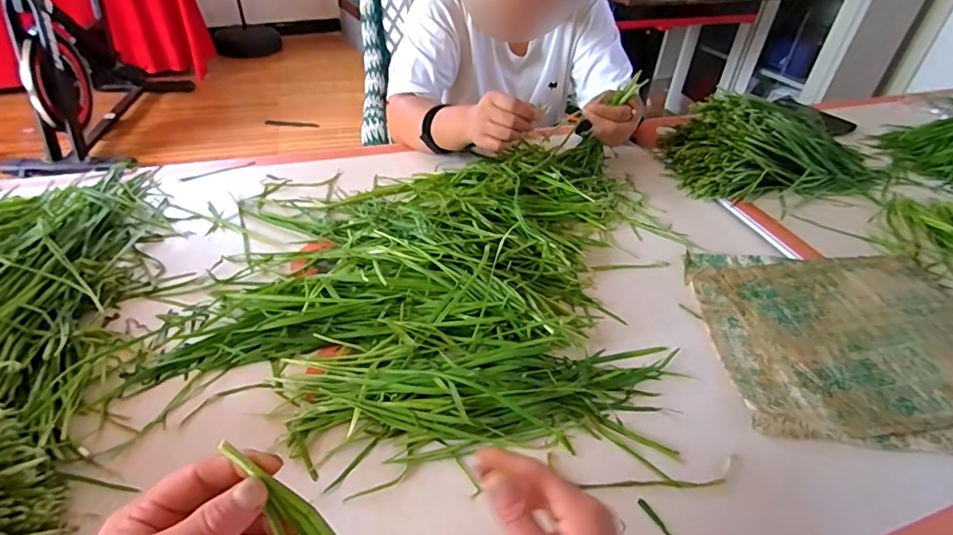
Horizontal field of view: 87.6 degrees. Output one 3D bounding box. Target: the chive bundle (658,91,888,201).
[{"bbox_3d":[0.514,-0.216,0.830,0.378,0.106,0.196,-4,42,-7],"label":"chive bundle"}]

